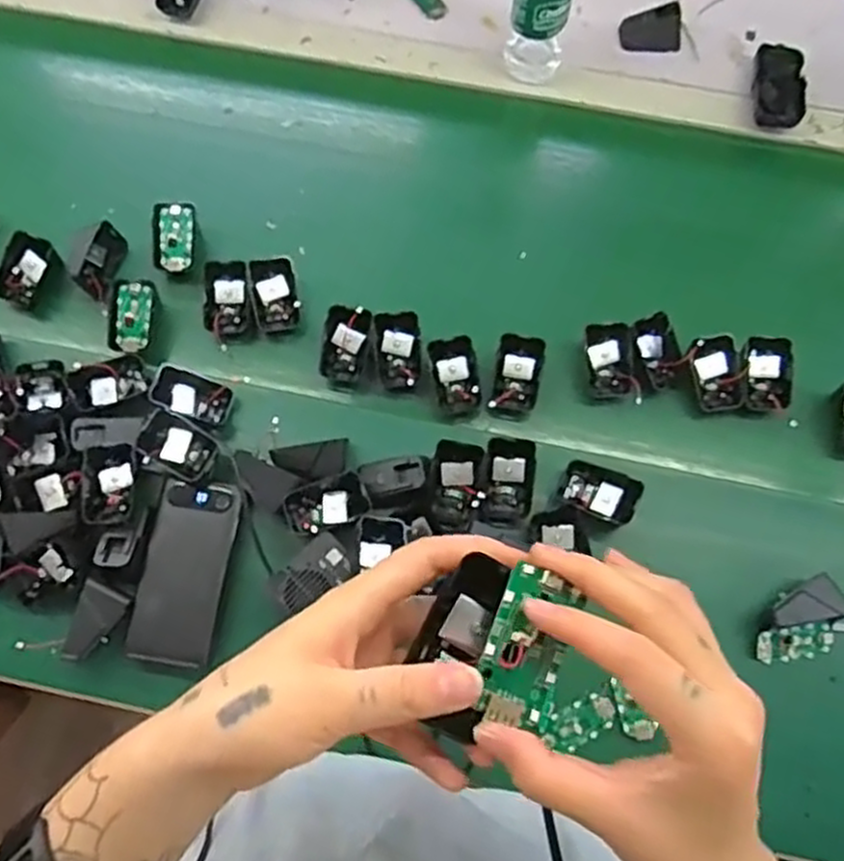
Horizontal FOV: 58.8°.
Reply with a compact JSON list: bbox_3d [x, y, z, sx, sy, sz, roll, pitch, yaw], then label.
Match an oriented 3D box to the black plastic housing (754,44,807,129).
[{"bbox_3d":[0.391,-0.376,0.823,0.056,0.026,0.105,7,69,1],"label":"black plastic housing"}]

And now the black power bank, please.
[{"bbox_3d":[-0.200,0.120,0.640,0.067,0.013,0.153,10,69,3],"label":"black power bank"}]

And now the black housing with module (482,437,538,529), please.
[{"bbox_3d":[0.077,0.049,0.669,0.043,0.056,0.067,6,69,1],"label":"black housing with module"}]

